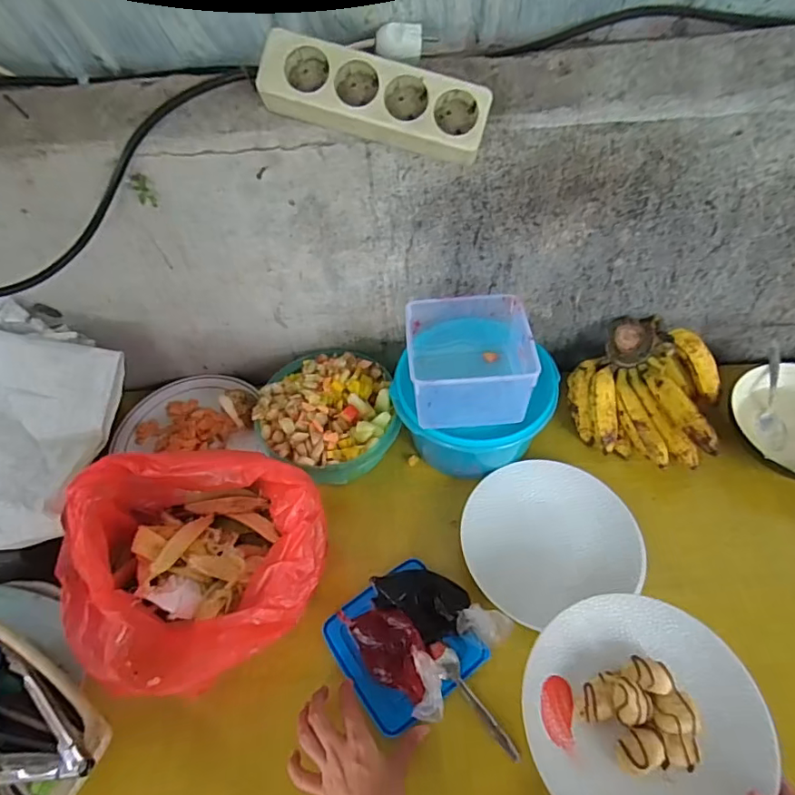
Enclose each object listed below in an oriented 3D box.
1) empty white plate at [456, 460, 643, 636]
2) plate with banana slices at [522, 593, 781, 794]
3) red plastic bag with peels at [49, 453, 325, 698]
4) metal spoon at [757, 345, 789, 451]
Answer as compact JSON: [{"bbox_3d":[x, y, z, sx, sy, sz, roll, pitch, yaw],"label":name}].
[{"bbox_3d":[0.177,0.164,0.634,0.191,0.030,0.179,-19,57,-8],"label":"empty white plate"},{"bbox_3d":[0.214,0.274,0.455,0.193,0.031,0.196,-2,56,3],"label":"plate with banana slices"},{"bbox_3d":[-0.211,0.182,0.562,0.262,0.117,0.227,2,56,6],"label":"red plastic bag with peels"},{"bbox_3d":[0.514,-0.001,0.724,0.032,0.013,0.147,7,78,9],"label":"metal spoon"}]

